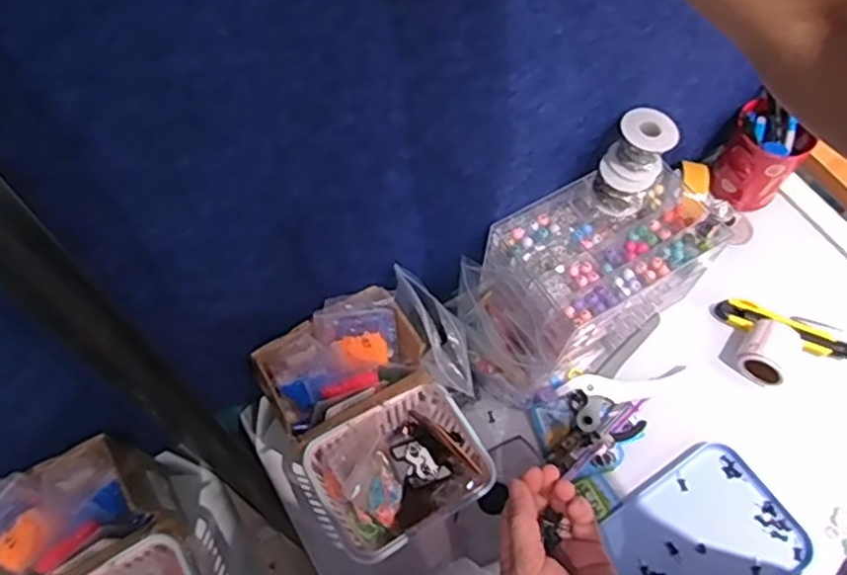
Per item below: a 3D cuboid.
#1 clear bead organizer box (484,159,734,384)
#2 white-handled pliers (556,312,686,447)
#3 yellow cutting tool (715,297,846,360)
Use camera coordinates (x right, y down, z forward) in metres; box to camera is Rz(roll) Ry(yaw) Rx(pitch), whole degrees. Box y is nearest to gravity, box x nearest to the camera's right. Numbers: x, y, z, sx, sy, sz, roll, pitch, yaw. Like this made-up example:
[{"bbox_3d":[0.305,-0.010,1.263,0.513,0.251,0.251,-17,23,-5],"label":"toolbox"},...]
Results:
[{"bbox_3d":[0.193,-0.022,0.771,0.211,0.151,0.162,-32,68,-17],"label":"clear bead organizer box"},{"bbox_3d":[0.228,0.108,0.759,0.161,0.041,0.084,-33,68,-17],"label":"white-handled pliers"},{"bbox_3d":[0.425,0.046,0.805,0.151,0.019,0.041,22,64,10],"label":"yellow cutting tool"}]

